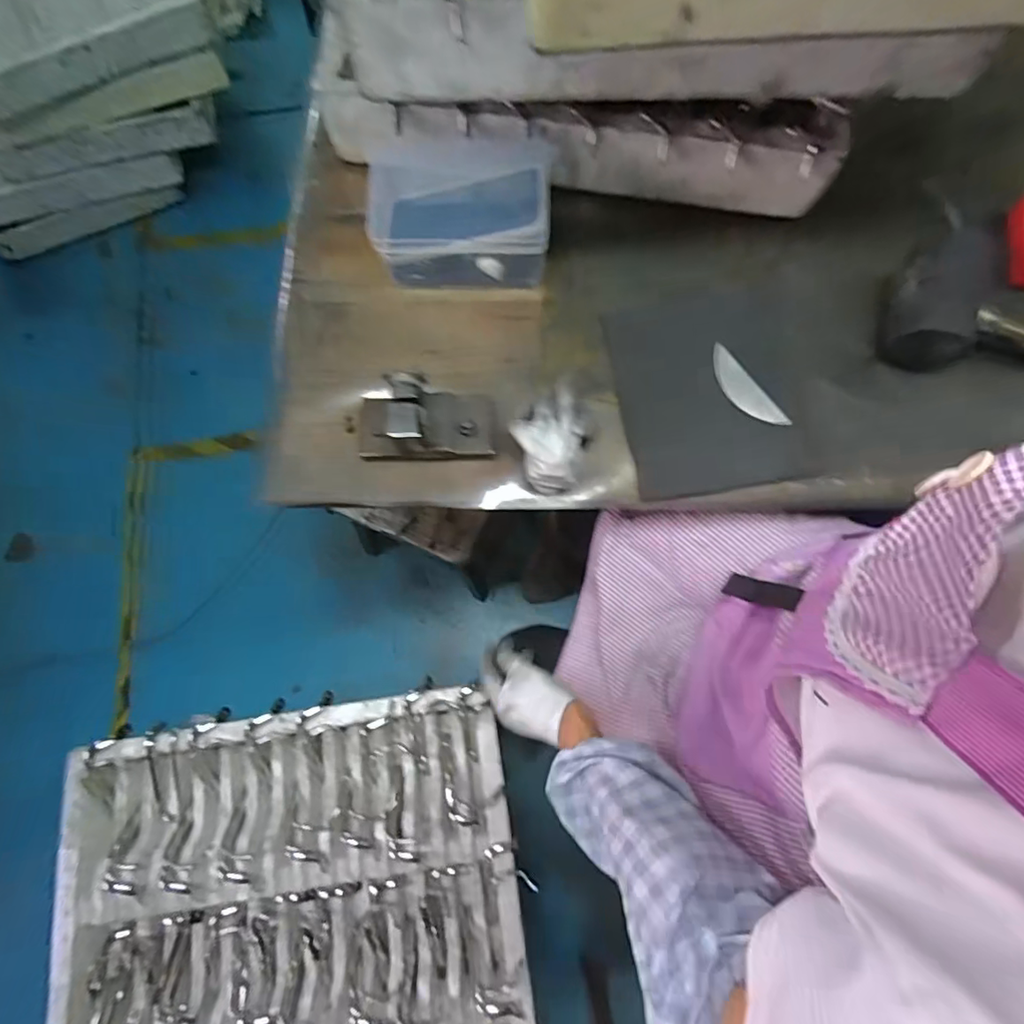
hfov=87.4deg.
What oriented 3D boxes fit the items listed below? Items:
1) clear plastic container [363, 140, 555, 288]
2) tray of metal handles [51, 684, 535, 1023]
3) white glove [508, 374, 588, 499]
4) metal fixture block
[{"bbox_3d":[-0.056,-0.305,0.571,0.187,0.087,0.113,-1,76,1],"label":"clear plastic container"},{"bbox_3d":[-0.261,0.537,0.656,0.561,0.082,0.558,-8,76,-1],"label":"tray of metal handles"},{"bbox_3d":[0.037,-0.072,0.501,0.068,0.062,0.092,17,77,6],"label":"white glove"},{"bbox_3d":[-0.084,-0.089,0.504,0.131,0.067,0.066,-2,76,1],"label":"metal fixture block"}]

